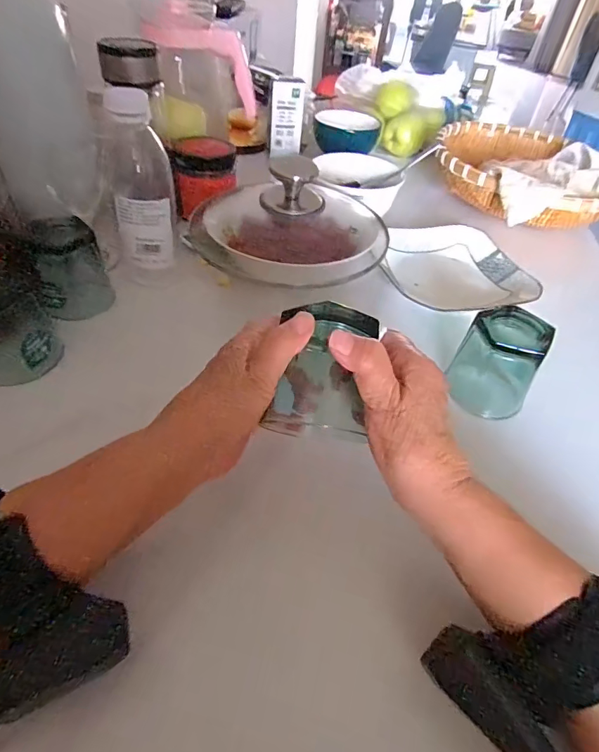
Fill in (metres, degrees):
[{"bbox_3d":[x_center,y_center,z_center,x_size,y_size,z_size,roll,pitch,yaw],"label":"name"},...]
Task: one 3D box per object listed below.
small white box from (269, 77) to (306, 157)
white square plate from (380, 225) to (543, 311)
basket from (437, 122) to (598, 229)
[{"bbox_3d":[-0.021,-0.440,0.730,0.056,0.107,0.018,0,46,-6],"label":"small white box"},{"bbox_3d":[0.195,-0.137,0.553,0.161,0.033,0.157,-1,46,-8],"label":"white square plate"},{"bbox_3d":[0.353,-0.340,0.707,0.254,0.064,0.332,0,46,-7],"label":"basket"}]

